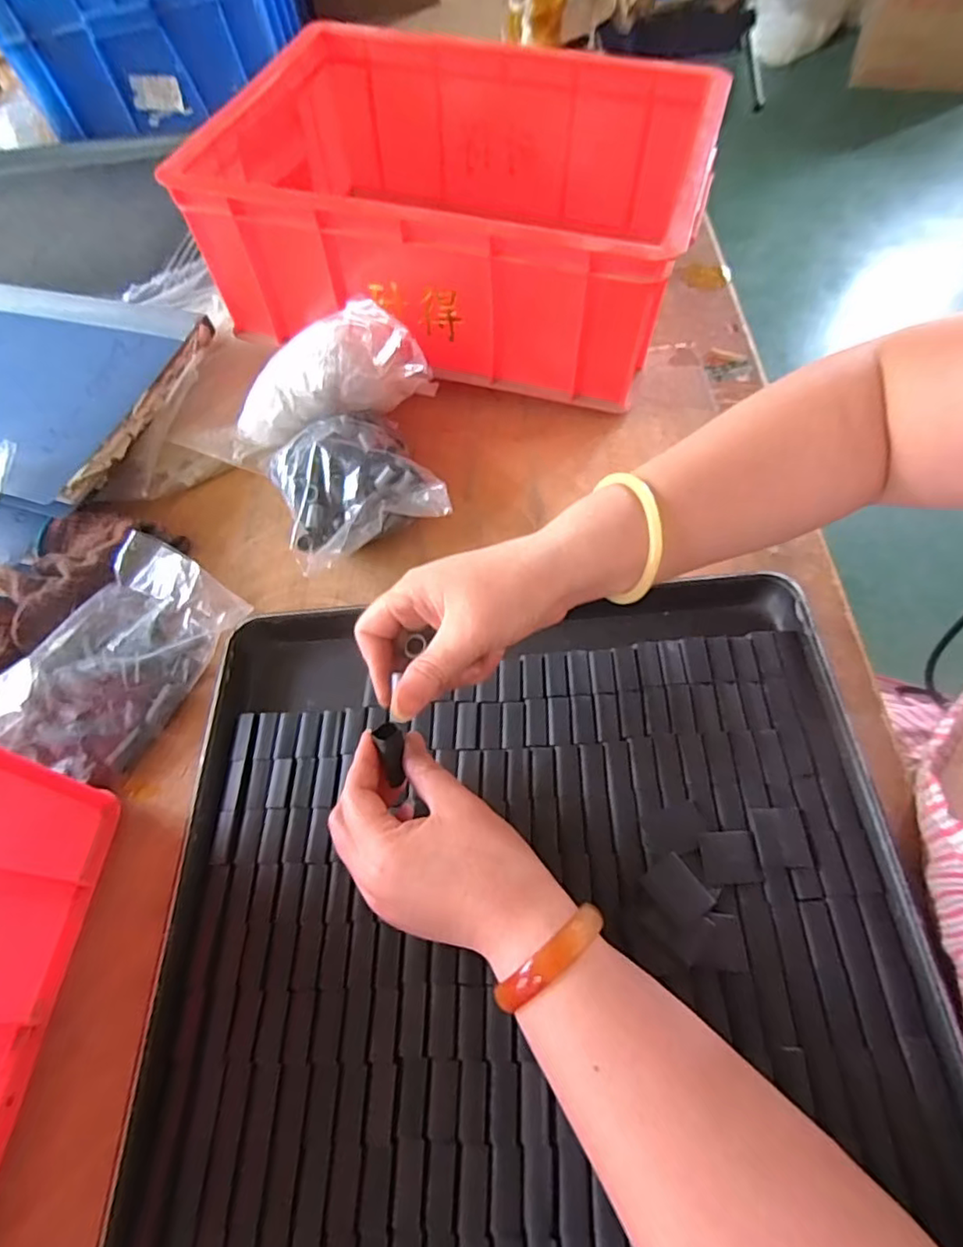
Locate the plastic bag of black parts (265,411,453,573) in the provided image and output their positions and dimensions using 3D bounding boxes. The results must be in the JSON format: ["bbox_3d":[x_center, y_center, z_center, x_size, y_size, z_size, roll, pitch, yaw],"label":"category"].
[{"bbox_3d":[-0.103,-0.116,0.484,0.121,0.052,0.129,-23,60,-6],"label":"plastic bag of black parts"}]

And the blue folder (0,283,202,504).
[{"bbox_3d":[-0.449,-0.230,0.566,0.320,0.023,0.226,14,68,15],"label":"blue folder"}]

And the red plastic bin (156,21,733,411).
[{"bbox_3d":[-0.010,-0.379,0.557,0.394,0.159,0.296,11,62,14],"label":"red plastic bin"}]

